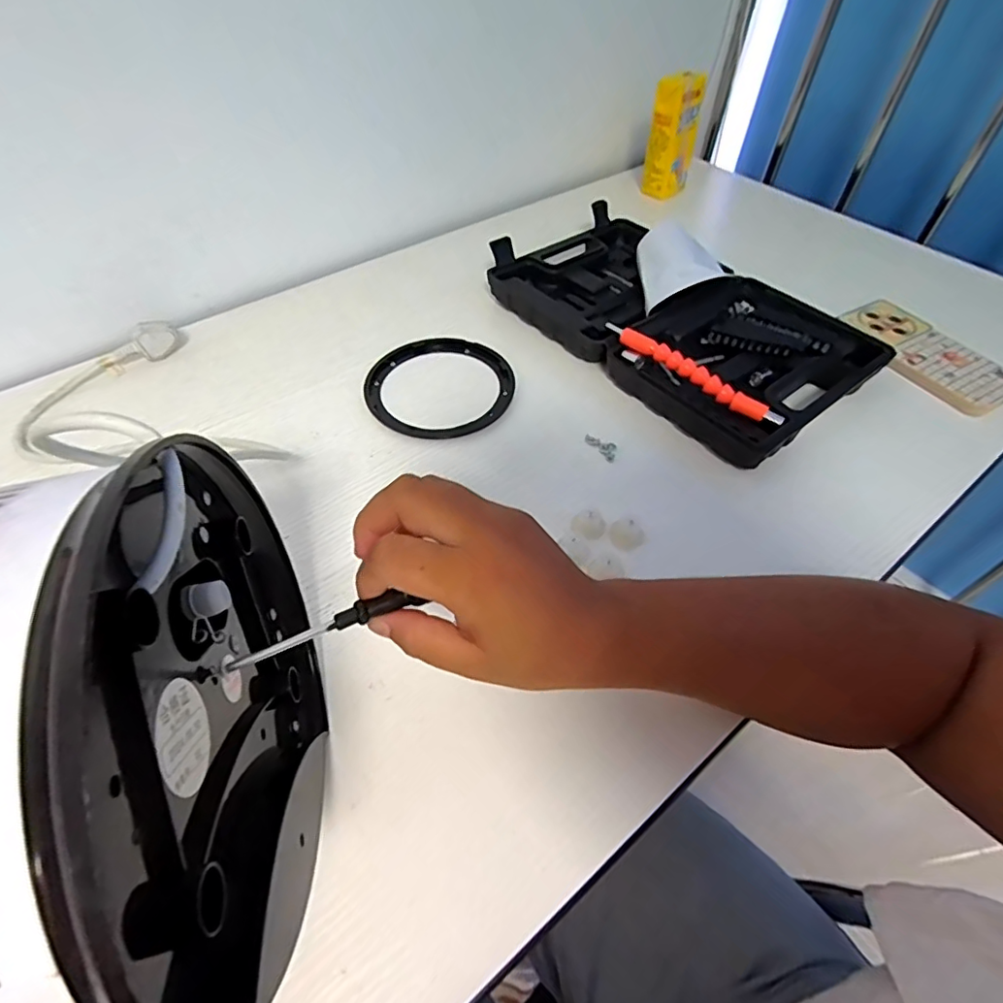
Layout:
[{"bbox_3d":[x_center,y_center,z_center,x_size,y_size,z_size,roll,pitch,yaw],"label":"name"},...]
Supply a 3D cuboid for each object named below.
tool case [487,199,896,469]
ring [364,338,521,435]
[{"bbox_3d":[0.166,-0.192,0.546,0.219,0.045,0.357,-33,57,-23],"label":"tool case"},{"bbox_3d":[-0.057,-0.108,0.505,0.134,0.010,0.129,-1,51,1],"label":"ring"}]

